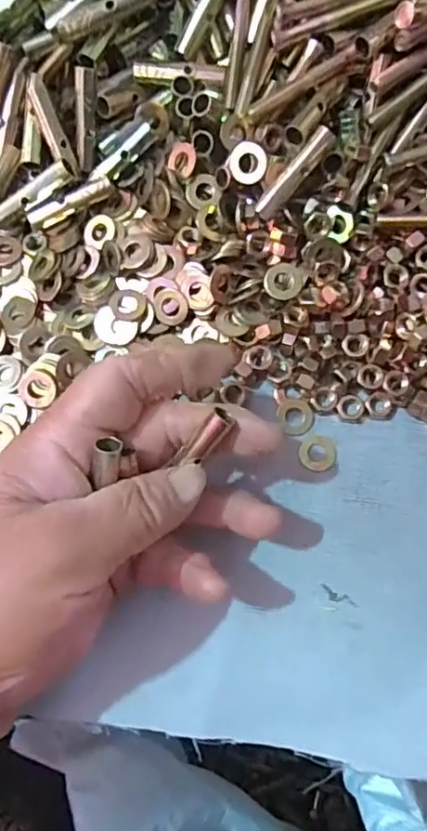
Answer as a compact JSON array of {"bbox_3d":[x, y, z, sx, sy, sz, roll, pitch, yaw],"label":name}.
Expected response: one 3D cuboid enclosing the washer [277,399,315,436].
[{"bbox_3d":[0.038,0.000,0.261,0.017,0.004,0.016,0,78,0],"label":"washer"}]

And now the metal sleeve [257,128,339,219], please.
[{"bbox_3d":[0.035,-0.103,0.245,0.007,0.006,0.043,45,106,9],"label":"metal sleeve"}]

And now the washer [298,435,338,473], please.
[{"bbox_3d":[0.047,0.017,0.258,0.017,0.004,0.017,0,78,0],"label":"washer"}]

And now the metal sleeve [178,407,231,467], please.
[{"bbox_3d":[-0.003,0.008,0.211,0.007,0.005,0.023,39,107,7],"label":"metal sleeve"}]

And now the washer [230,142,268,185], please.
[{"bbox_3d":[0.015,-0.110,0.250,0.016,0.004,0.016,6,111,16],"label":"washer"}]

